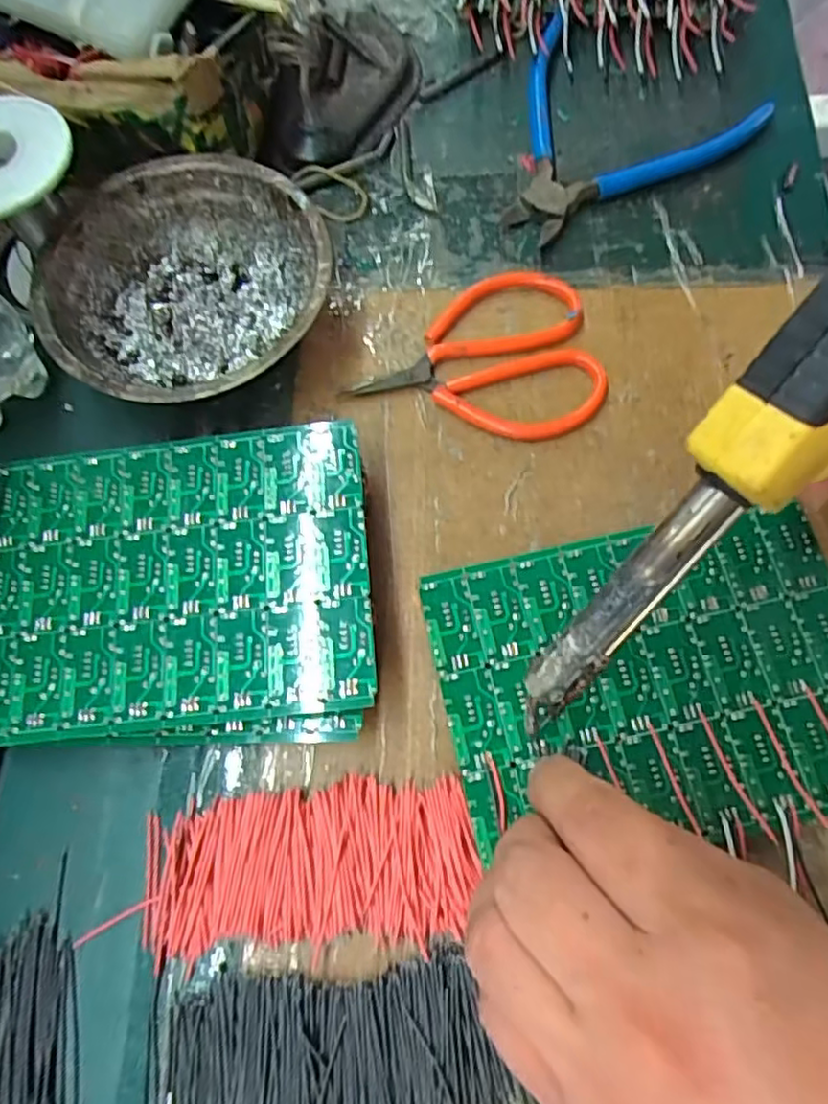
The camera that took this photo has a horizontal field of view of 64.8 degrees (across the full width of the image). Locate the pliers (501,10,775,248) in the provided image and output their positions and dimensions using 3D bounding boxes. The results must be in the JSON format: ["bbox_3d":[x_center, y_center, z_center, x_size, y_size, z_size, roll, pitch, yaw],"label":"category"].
[{"bbox_3d":[0.094,-0.234,0.344,0.143,0.019,0.114,-26,72,-6],"label":"pliers"}]

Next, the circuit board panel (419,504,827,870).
[{"bbox_3d":[0.088,0.046,0.241,0.152,0.005,0.112,-12,71,-2],"label":"circuit board panel"}]

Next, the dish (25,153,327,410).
[{"bbox_3d":[-0.101,-0.117,0.301,0.123,0.038,0.126,-1,71,2],"label":"dish"}]

